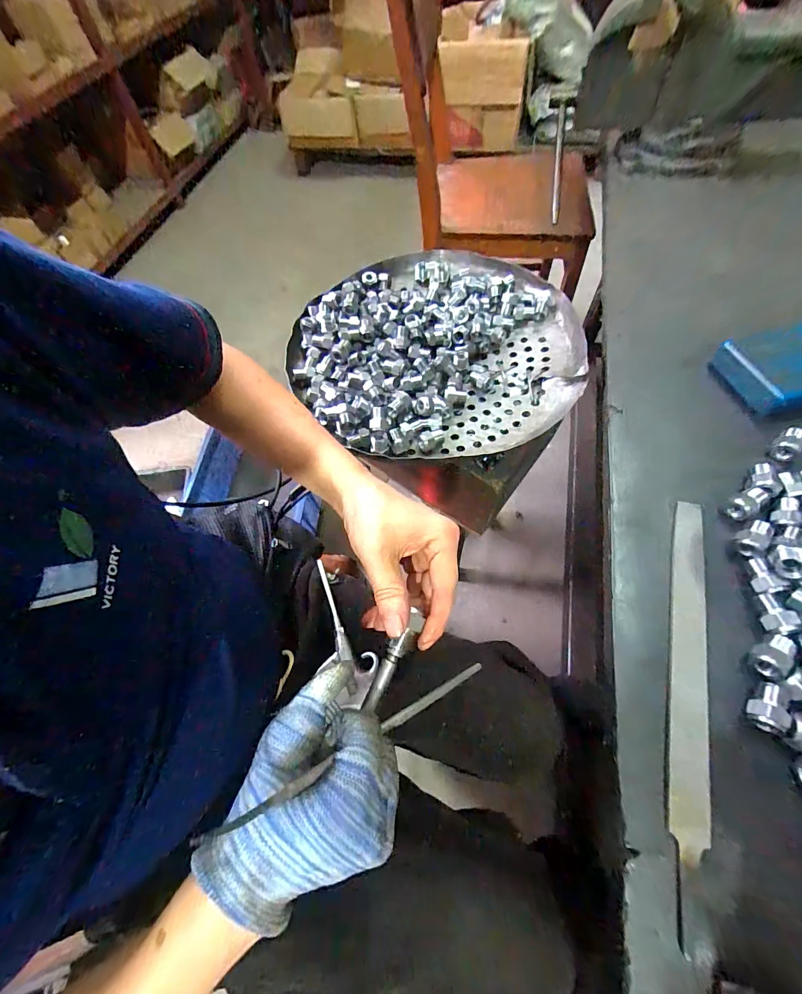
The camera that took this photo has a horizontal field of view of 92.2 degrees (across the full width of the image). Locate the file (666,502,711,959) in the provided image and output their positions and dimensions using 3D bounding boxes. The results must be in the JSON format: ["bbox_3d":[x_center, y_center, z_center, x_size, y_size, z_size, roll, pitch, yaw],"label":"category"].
[{"bbox_3d":[0.218,0.131,0.289,0.028,0.009,0.295,16,64,13],"label":"file"}]

